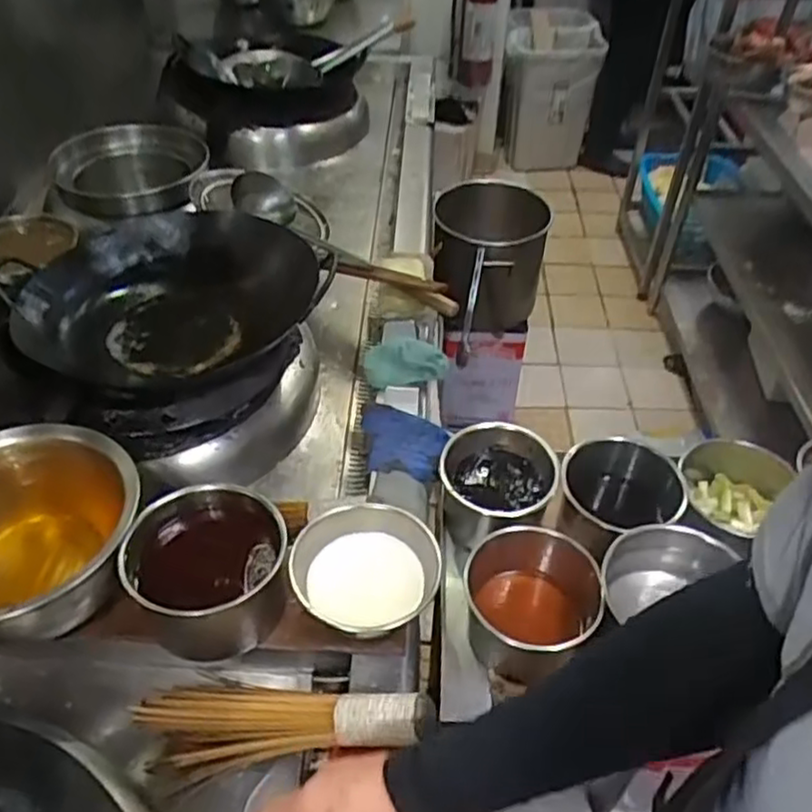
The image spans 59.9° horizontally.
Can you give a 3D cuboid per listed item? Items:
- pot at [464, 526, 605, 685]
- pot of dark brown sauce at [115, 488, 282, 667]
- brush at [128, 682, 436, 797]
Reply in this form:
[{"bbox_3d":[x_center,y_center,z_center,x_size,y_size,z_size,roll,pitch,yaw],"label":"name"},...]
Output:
[{"bbox_3d":[0.145,0.235,0.830,0.153,0.107,0.149,1,45,-1],"label":"pot"},{"bbox_3d":[-0.221,0.178,0.798,0.167,0.138,0.154,1,45,-1],"label":"pot of dark brown sauce"},{"bbox_3d":[-0.125,0.320,0.722,0.305,0.064,0.100,-8,44,11],"label":"brush"}]

